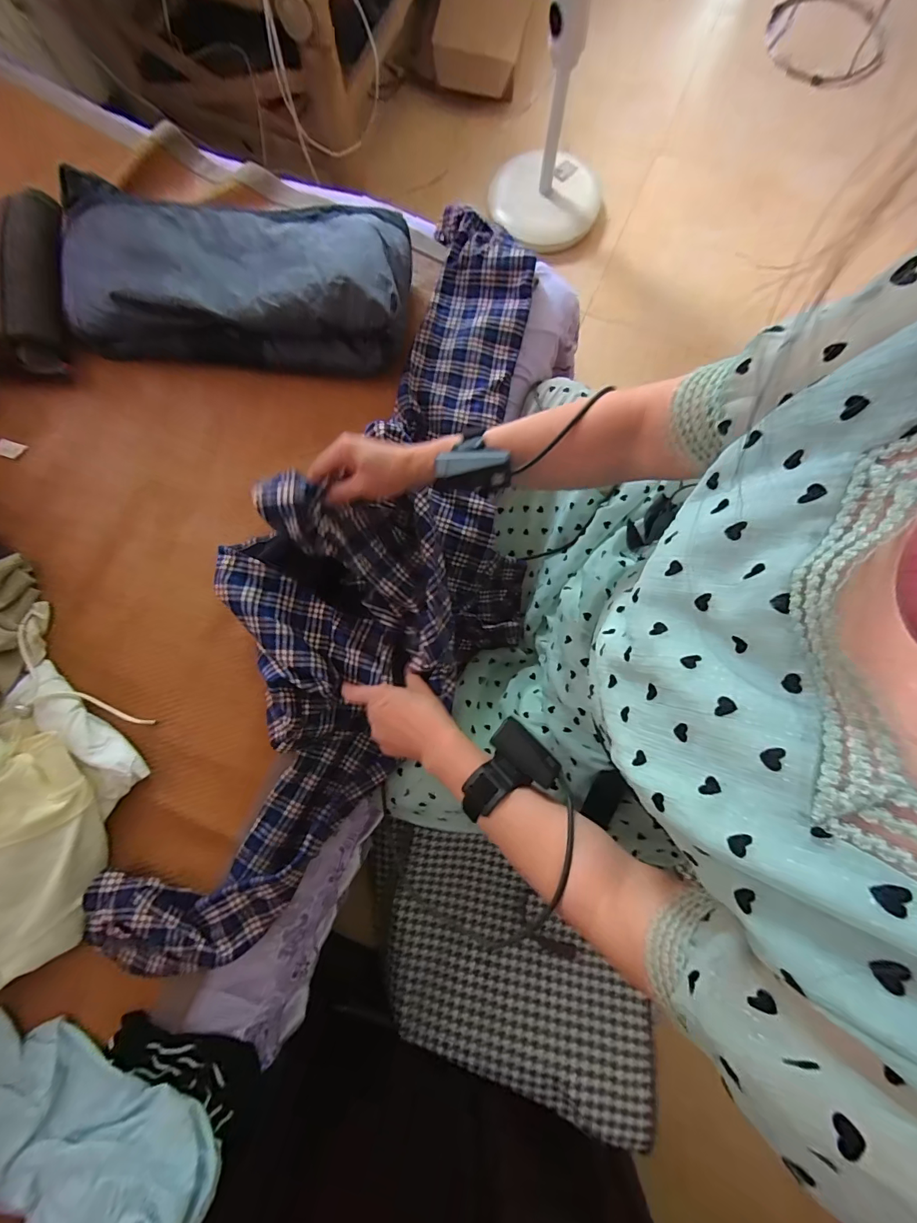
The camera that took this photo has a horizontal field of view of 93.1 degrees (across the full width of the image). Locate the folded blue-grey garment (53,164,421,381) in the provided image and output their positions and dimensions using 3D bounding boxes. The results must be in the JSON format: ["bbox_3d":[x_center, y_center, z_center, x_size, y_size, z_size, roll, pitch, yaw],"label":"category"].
[{"bbox_3d":[-0.303,-0.461,0.597,0.466,0.098,0.207,6,79,2],"label":"folded blue-grey garment"}]

